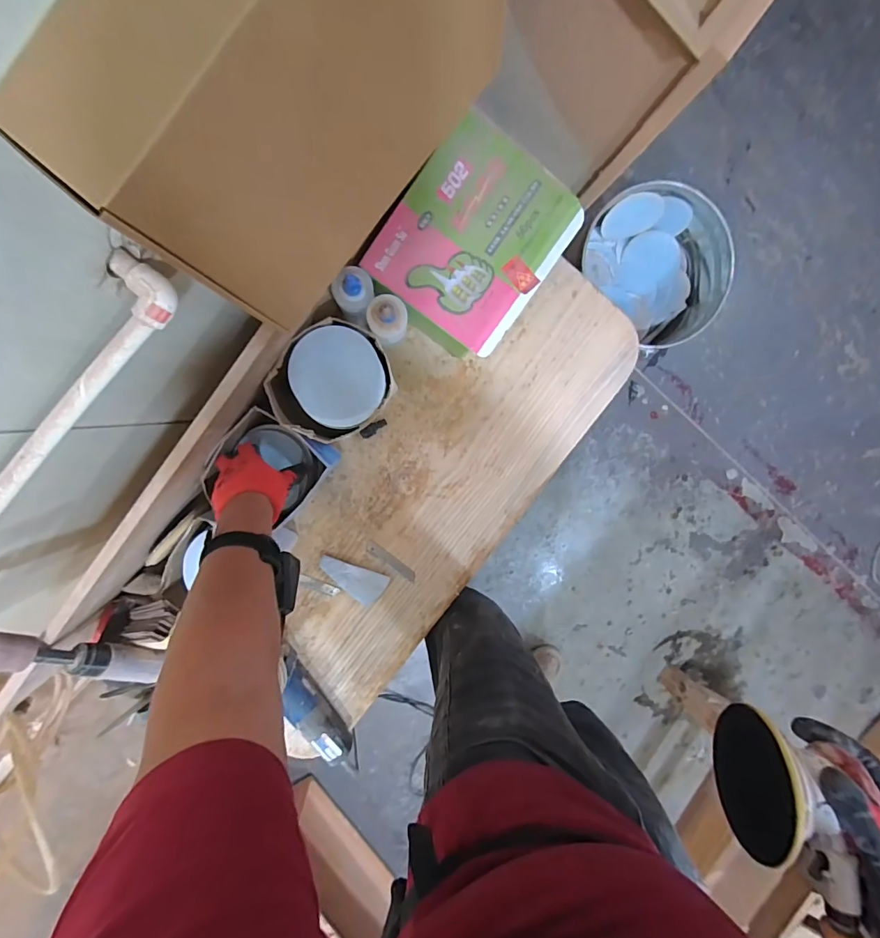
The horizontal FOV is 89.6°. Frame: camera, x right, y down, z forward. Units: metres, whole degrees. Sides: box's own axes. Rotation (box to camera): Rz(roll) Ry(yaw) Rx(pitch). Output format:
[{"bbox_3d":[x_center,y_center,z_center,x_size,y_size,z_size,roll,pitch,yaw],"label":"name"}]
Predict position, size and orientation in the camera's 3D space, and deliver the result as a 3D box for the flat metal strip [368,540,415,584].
[{"bbox_3d":[-0.083,0.158,0.756,0.104,0.004,0.020,38,93,-8],"label":"flat metal strip"}]

